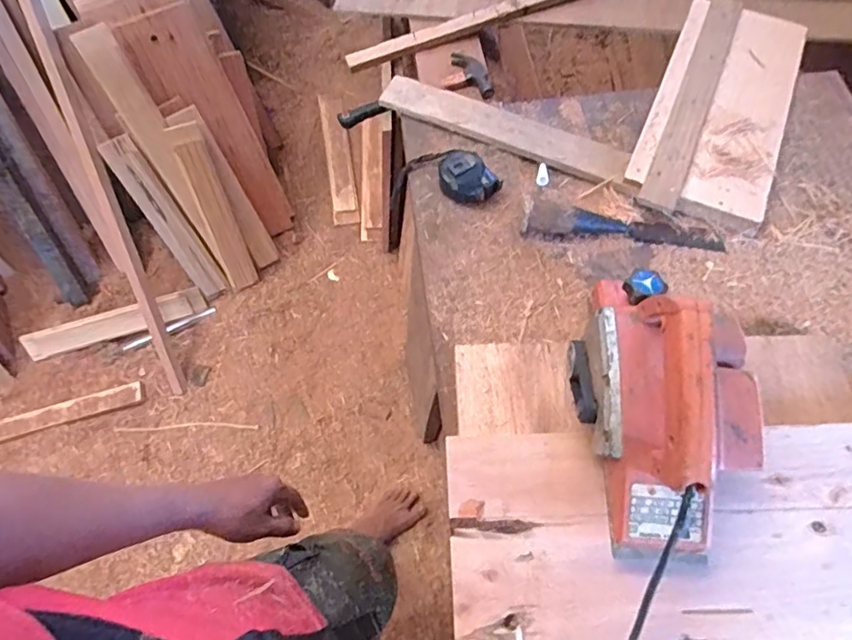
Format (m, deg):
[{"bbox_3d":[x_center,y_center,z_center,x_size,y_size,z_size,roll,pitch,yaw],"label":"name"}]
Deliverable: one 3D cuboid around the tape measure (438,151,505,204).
[{"bbox_3d":[0.048,-0.180,0.698,0.067,0.034,0.079,-25,66,-9],"label":"tape measure"}]

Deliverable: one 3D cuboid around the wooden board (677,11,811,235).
[{"bbox_3d":[0.437,-0.286,0.771,0.095,0.017,0.436,25,61,9],"label":"wooden board"}]

